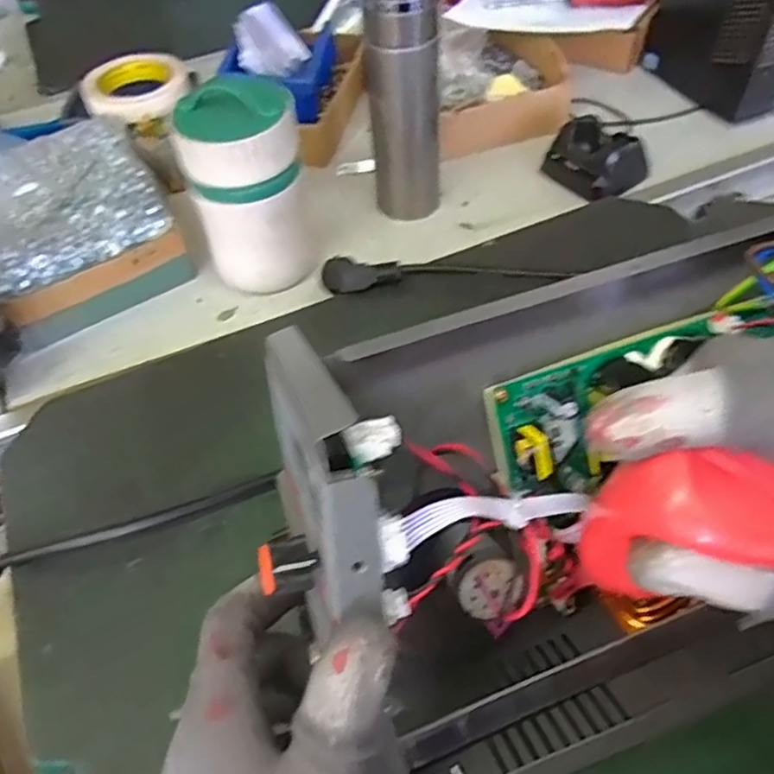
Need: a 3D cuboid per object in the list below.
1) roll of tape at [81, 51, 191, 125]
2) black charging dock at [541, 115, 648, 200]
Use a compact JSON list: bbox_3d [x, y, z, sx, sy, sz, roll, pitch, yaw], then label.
[{"bbox_3d":[-0.271,-0.326,0.720,0.111,0.028,0.111,-21,53,-12],"label":"roll of tape"},{"bbox_3d":[0.206,-0.227,0.659,0.078,0.043,0.082,-38,58,-23],"label":"black charging dock"}]

